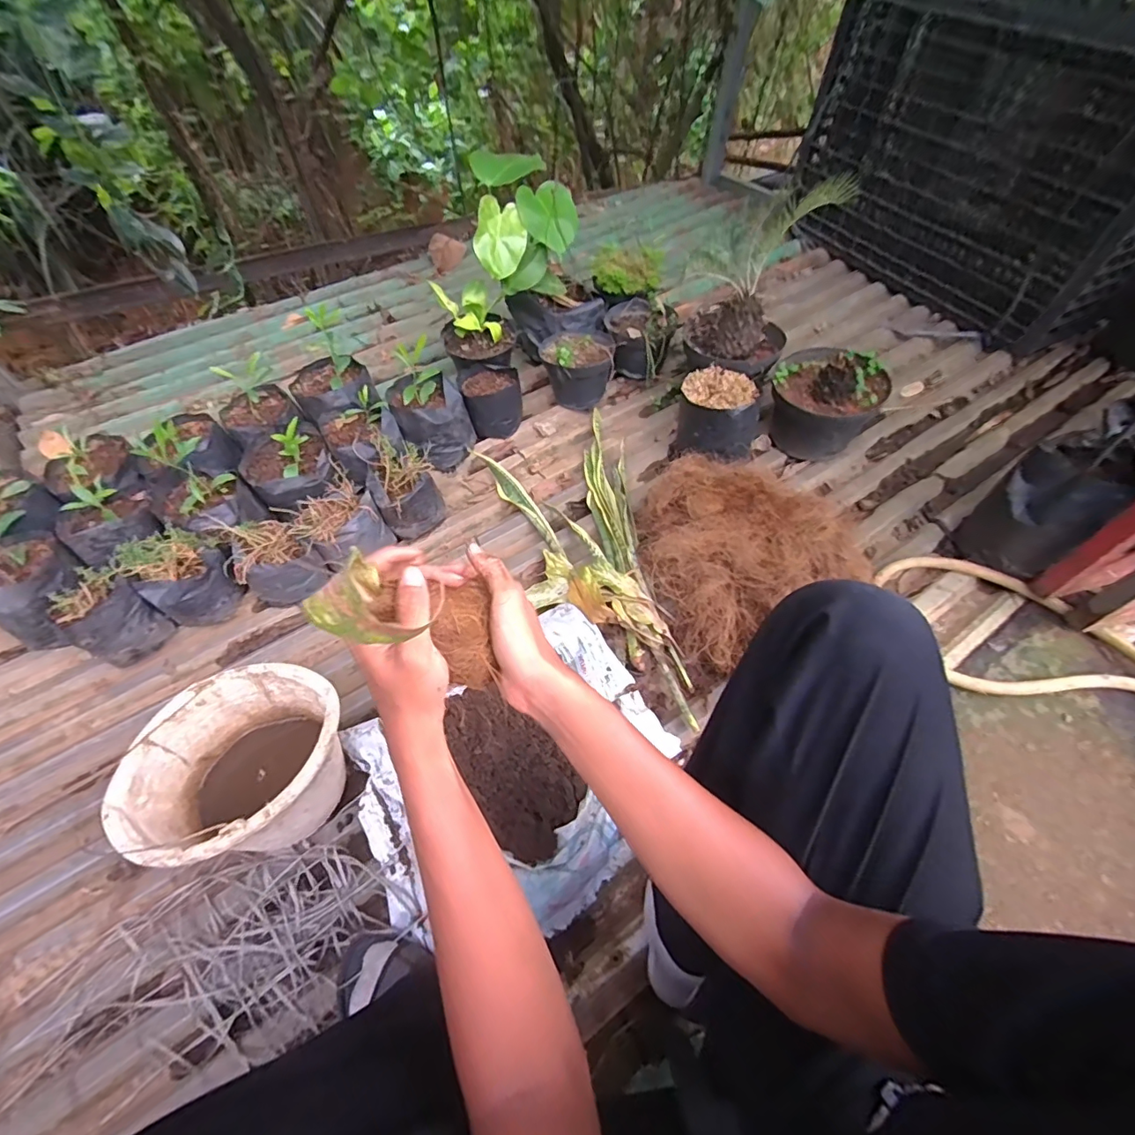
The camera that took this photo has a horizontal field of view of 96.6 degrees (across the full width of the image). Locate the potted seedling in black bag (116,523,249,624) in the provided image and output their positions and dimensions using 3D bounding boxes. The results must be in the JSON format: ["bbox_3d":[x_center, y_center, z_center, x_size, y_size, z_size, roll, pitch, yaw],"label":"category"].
[{"bbox_3d":[-0.649,0.020,0.875,0.139,0.135,0.132,1,56,-1],"label":"potted seedling in black bag"}]

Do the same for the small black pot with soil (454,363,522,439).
[{"bbox_3d":[-0.169,-0.370,1.133,0.131,0.108,0.118,-7,57,-7],"label":"small black pot with soil"}]

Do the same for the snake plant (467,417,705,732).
[{"bbox_3d":[0.041,-0.032,0.924,0.283,0.062,0.684,-14,58,-11],"label":"snake plant"}]

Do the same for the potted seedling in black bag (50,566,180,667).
[{"bbox_3d":[-0.743,0.089,0.835,0.090,0.143,0.113,27,59,15],"label":"potted seedling in black bag"}]

